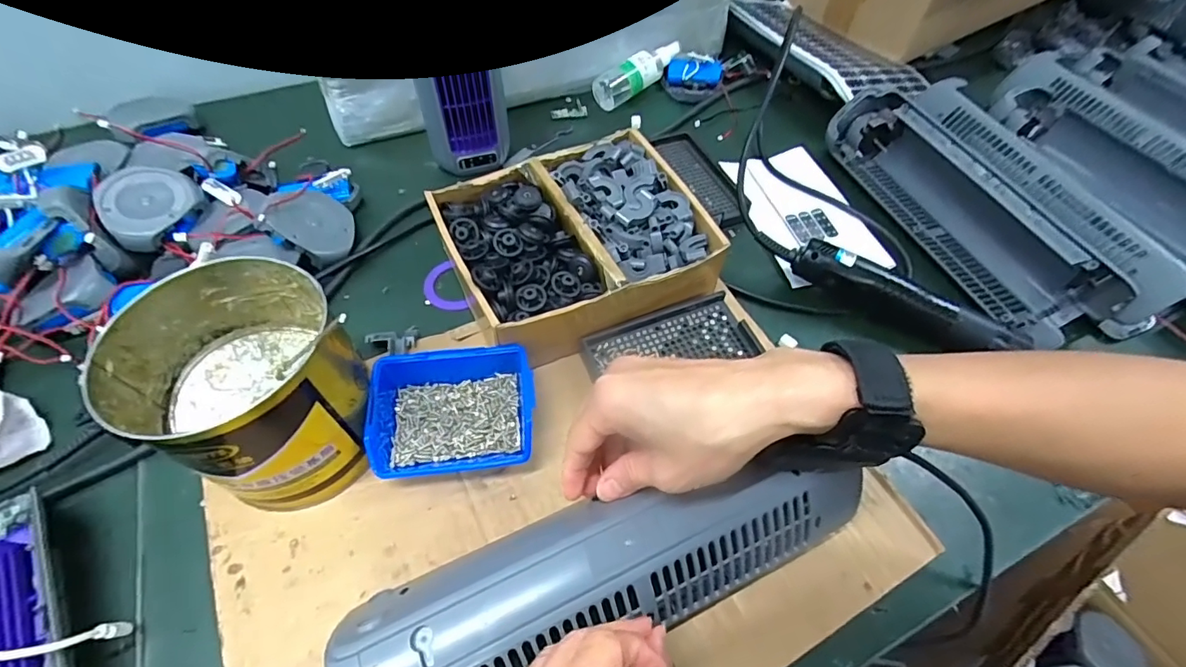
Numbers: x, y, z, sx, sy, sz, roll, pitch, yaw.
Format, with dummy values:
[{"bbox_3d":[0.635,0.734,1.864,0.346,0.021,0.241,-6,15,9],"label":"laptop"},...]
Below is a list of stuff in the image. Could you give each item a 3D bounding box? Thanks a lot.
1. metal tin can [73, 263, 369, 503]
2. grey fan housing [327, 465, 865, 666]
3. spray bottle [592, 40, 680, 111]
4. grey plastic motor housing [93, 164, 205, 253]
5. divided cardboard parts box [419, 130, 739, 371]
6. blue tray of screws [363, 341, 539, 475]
[{"bbox_3d":[-0.211,0.032,0.328,0.126,0.100,0.119,1,56,-2],"label":"metal tin can"},{"bbox_3d":[0.019,0.131,0.276,0.291,0.052,0.078,-16,61,-14],"label":"grey fan housing"},{"bbox_3d":[0.061,-0.328,0.638,0.134,0.036,0.038,-36,67,-10],"label":"spray bottle"},{"bbox_3d":[-0.407,-0.116,0.463,0.074,0.027,0.081,27,65,-5],"label":"grey plastic motor housing"},{"bbox_3d":[-0.017,-0.081,0.443,0.213,0.062,0.178,-23,60,-17],"label":"divided cardboard parts box"},{"bbox_3d":[-0.099,0.054,0.365,0.109,0.036,0.082,-4,56,-6],"label":"blue tray of screws"}]

